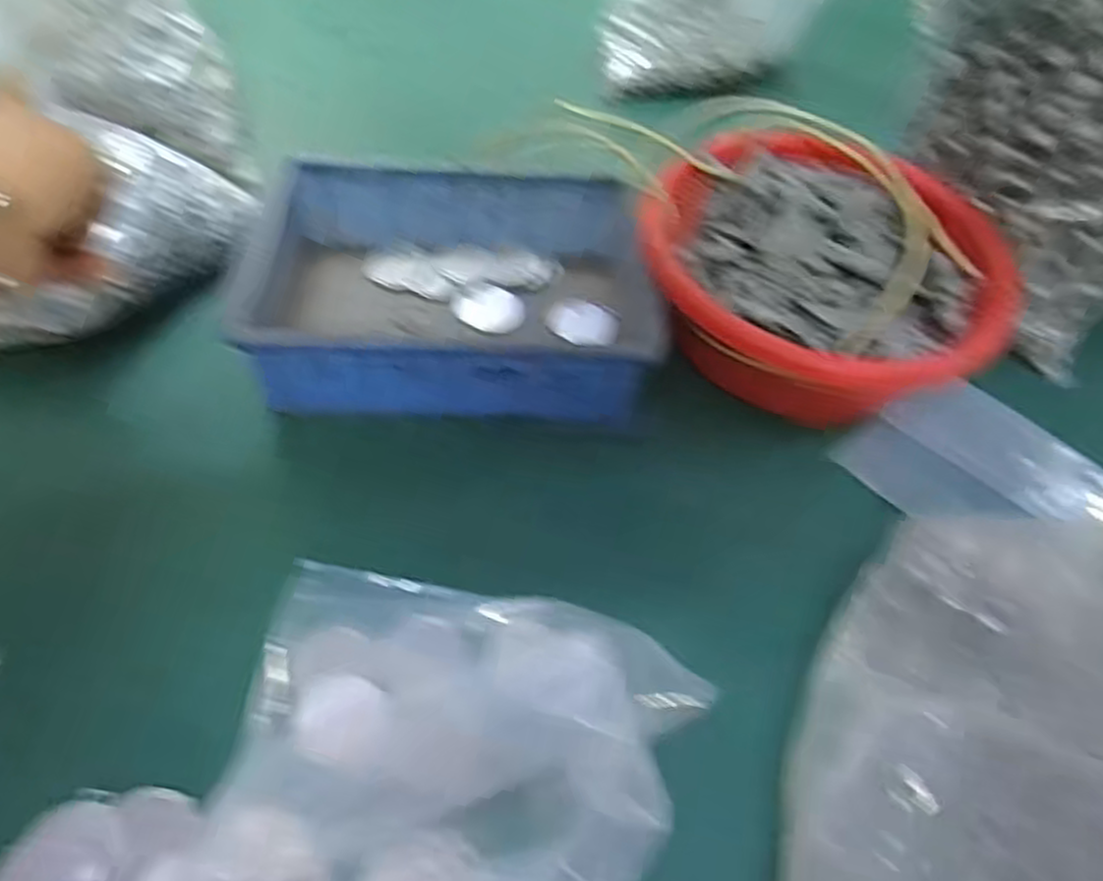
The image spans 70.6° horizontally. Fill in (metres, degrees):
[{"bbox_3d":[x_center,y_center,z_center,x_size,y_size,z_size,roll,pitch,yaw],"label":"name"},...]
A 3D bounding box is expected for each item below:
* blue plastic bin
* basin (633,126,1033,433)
[{"bbox_3d":[-0.063,-0.095,0.500,0.234,0.069,0.166,1,51,-4],"label":"blue plastic bin"},{"bbox_3d":[0.162,-0.101,0.500,0.206,0.115,0.199,2,51,-3],"label":"basin"}]

